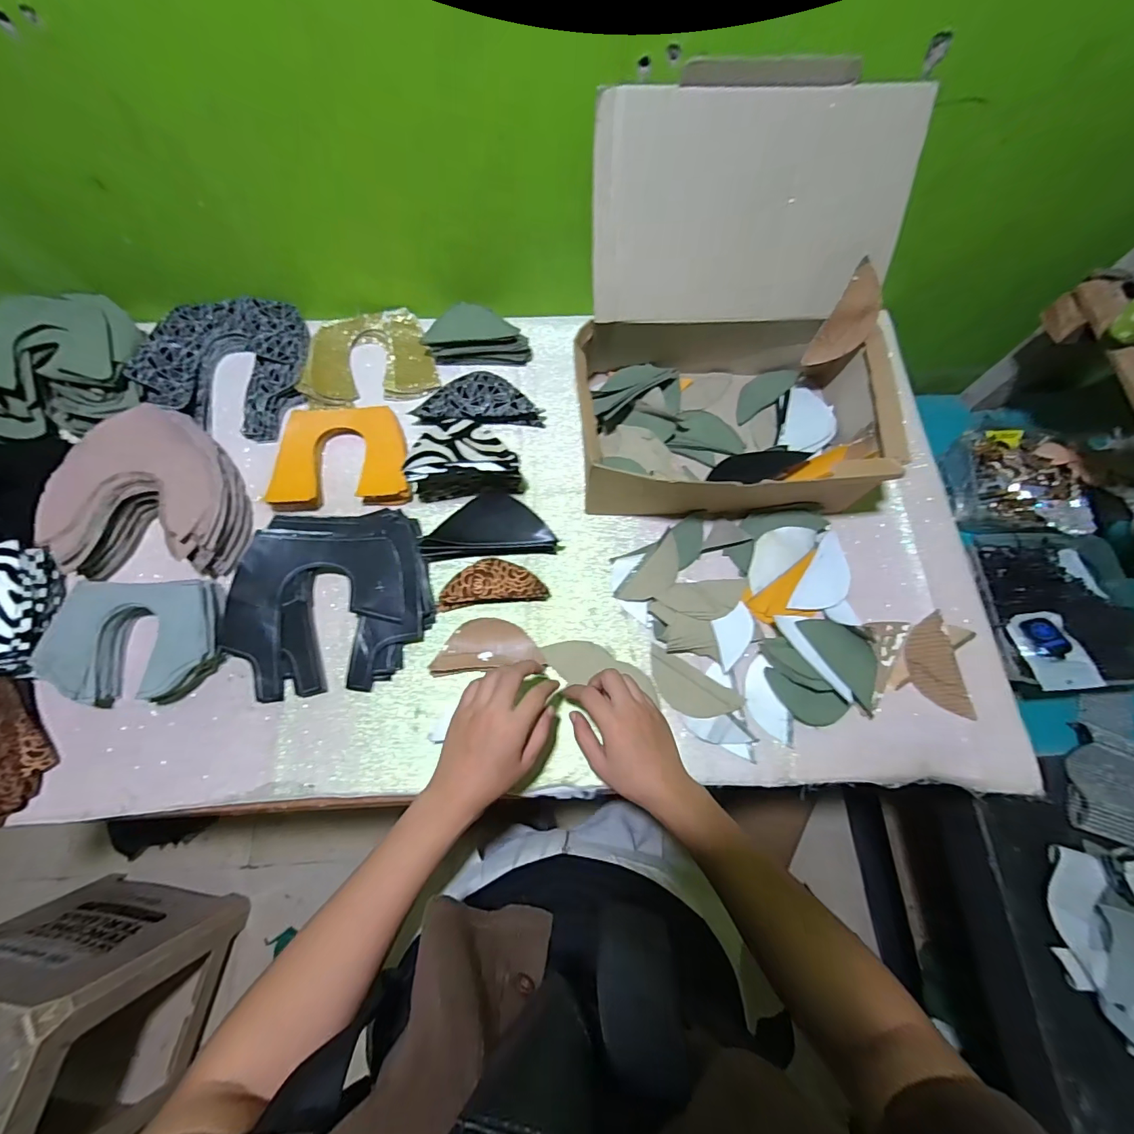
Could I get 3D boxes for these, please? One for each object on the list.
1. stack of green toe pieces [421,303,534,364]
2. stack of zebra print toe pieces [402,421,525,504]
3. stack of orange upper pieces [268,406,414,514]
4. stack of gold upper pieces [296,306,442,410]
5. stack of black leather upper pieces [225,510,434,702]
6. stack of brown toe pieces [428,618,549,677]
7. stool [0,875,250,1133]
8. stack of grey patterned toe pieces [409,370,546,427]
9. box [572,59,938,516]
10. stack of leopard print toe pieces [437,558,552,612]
[{"bbox_3d":[-0.115,-0.301,0.621,0.133,0.049,0.055,-2,71,-1],"label":"stack of green toe pieces"},{"bbox_3d":[-0.115,-0.119,0.548,0.125,0.081,0.063,-7,72,-5],"label":"stack of zebra print toe pieces"},{"bbox_3d":[-0.269,-0.129,0.567,0.154,0.024,0.119,-6,75,-3],"label":"stack of orange upper pieces"},{"bbox_3d":[-0.257,-0.273,0.619,0.159,0.034,0.135,-9,75,-4],"label":"stack of gold upper pieces"},{"bbox_3d":[-0.250,0.035,0.513,0.199,0.025,0.187,-6,75,-3],"label":"stack of black leather upper pieces"},{"bbox_3d":[-0.086,0.085,0.515,0.119,0.014,0.054,-3,75,-2],"label":"stack of brown toe pieces"},{"bbox_3d":[-0.861,0.783,0.823,0.334,0.412,0.310,6,71,0],"label":"stool"},{"bbox_3d":[-0.111,-0.213,0.606,0.157,0.029,0.074,-3,75,-2],"label":"stack of grey patterned toe pieces"},{"bbox_3d":[0.185,-0.251,0.504,0.333,0.252,0.321,3,71,1],"label":"box"},{"bbox_3d":[-0.084,0.017,0.531,0.118,0.019,0.049,-6,75,-3],"label":"stack of leopard print toe pieces"}]

